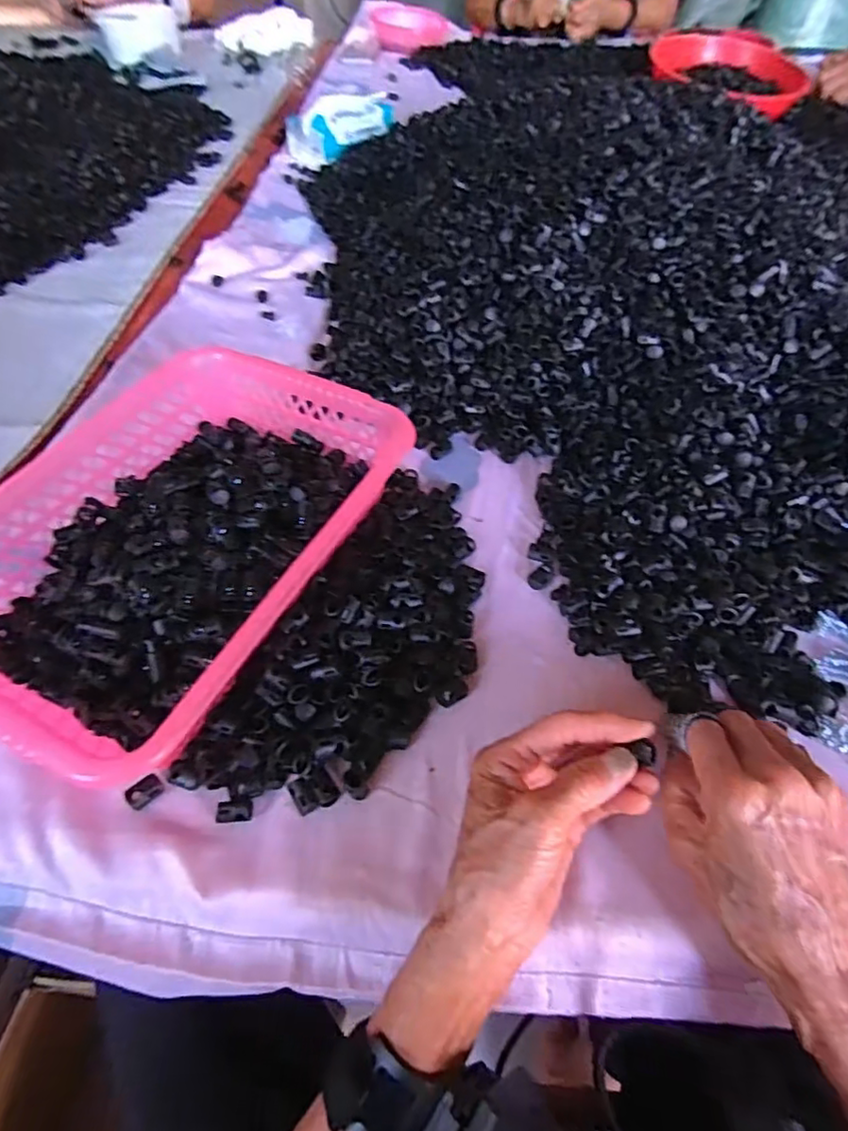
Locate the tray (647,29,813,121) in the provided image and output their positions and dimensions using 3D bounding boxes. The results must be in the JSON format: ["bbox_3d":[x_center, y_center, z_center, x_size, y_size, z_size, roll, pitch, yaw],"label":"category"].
[{"bbox_3d":[0.500,-0.798,0.945,0.222,0.056,0.229,0,53,0],"label":"tray"}]

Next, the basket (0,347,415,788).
[{"bbox_3d":[-0.165,-0.020,0.403,0.218,0.066,0.308,25,57,17],"label":"basket"}]

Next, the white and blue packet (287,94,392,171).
[{"bbox_3d":[-0.127,-0.681,0.898,0.172,0.060,0.090,-33,59,-9],"label":"white and blue packet"}]

